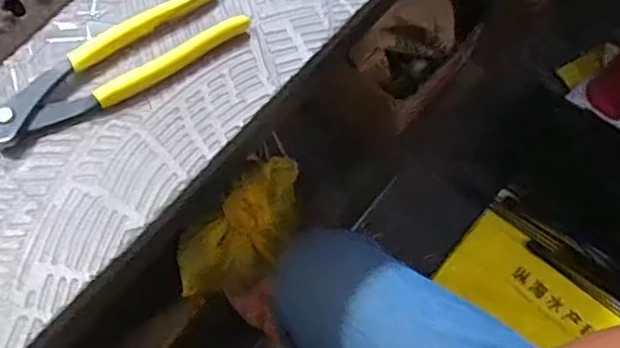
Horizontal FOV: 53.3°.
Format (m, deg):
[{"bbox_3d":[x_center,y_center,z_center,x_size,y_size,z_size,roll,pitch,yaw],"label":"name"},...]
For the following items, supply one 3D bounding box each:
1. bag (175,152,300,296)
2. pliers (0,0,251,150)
[{"bbox_3d":[-0.113,0.092,1.106,0.135,0.130,0.301,33,51,14],"label":"bag"},{"bbox_3d":[-0.120,-0.069,0.380,0.166,0.012,0.049,-33,69,-16],"label":"pliers"}]

